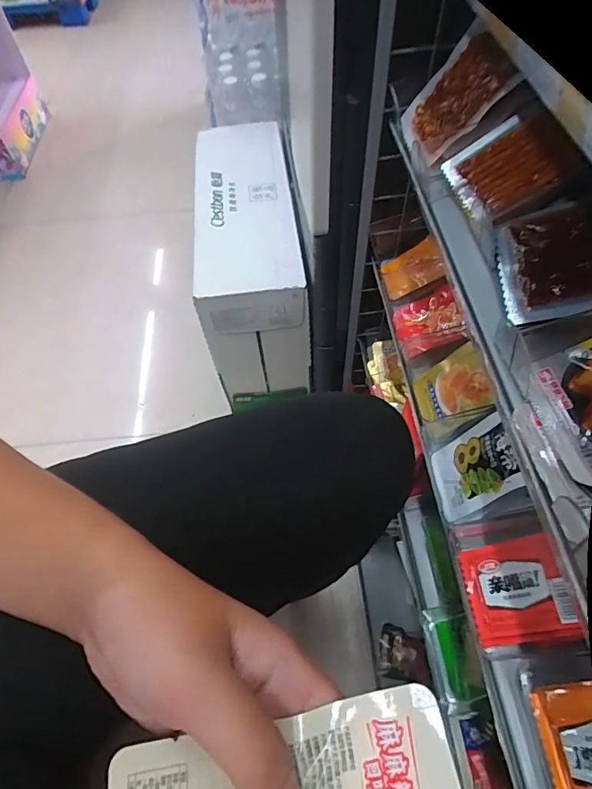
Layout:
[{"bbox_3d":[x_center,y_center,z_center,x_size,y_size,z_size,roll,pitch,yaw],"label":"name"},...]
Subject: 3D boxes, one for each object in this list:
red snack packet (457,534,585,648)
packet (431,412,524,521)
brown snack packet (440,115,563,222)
[{"bbox_3d":[0.173,0.155,0.359,0.077,0.010,0.072,-28,55,32],"label":"red snack packet"},{"bbox_3d":[0.158,0.065,0.404,0.013,0.092,0.069,10,53,-18],"label":"packet"},{"bbox_3d":[0.163,-0.180,0.364,0.071,0.011,0.088,-27,55,21],"label":"brown snack packet"}]

